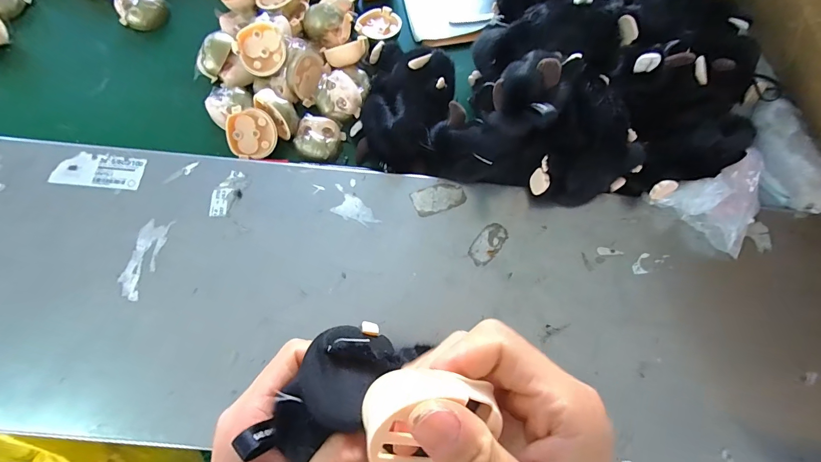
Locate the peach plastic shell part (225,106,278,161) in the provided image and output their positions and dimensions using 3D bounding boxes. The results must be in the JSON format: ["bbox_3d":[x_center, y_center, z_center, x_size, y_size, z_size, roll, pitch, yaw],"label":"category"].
[{"bbox_3d":[-0.158,-0.096,0.377,0.046,0.009,0.049,1,96,-16],"label":"peach plastic shell part"}]

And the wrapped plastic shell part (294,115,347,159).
[{"bbox_3d":[-0.095,-0.094,0.387,0.042,0.021,0.044,1,73,-2],"label":"wrapped plastic shell part"}]

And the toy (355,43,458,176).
[{"bbox_3d":[-0.005,-0.125,0.387,0.086,0.046,0.139,14,73,2],"label":"toy"}]

